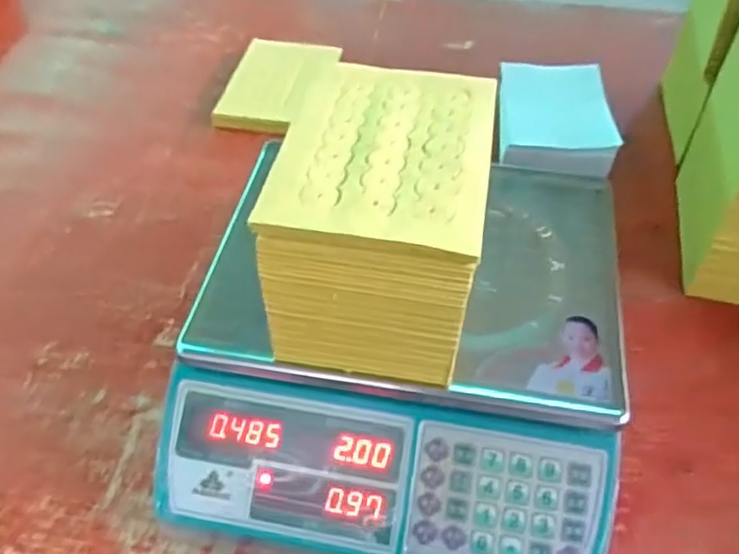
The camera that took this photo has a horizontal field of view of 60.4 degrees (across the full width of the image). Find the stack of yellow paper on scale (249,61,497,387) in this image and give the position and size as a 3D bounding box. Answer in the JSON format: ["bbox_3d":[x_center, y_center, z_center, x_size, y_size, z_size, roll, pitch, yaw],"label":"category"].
[{"bbox_3d":[0.010,-0.034,0.416,0.121,0.117,0.191,9,53,7],"label":"stack of yellow paper on scale"}]

